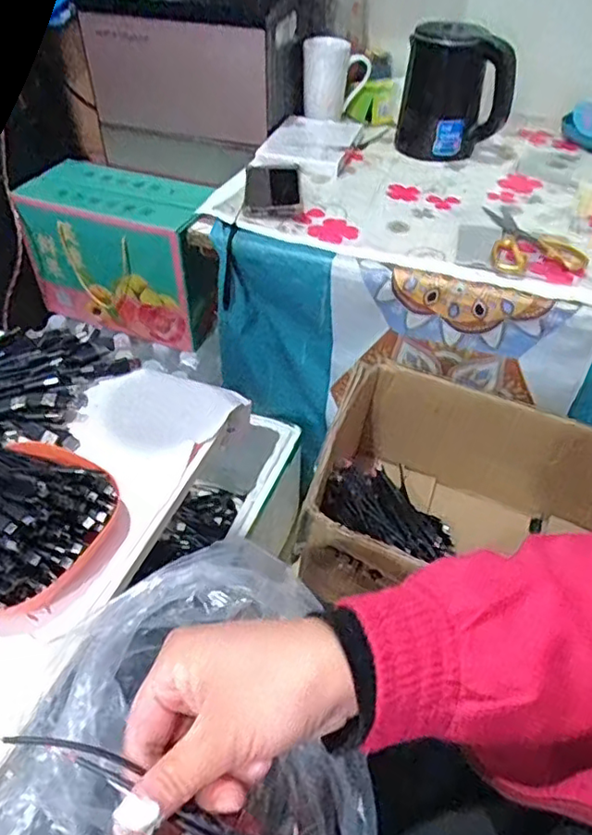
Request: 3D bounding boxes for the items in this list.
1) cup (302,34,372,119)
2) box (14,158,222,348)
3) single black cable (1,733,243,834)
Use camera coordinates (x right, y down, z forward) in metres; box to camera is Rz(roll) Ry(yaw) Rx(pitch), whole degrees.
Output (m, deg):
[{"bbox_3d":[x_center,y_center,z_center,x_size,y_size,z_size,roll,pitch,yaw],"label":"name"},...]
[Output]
[{"bbox_3d":[0.068,-0.573,1.042,0.114,0.108,0.083,-3,45,-4],"label":"cup"},{"bbox_3d":[-0.289,-0.288,1.101,0.340,0.241,0.154,17,47,15],"label":"box"},{"bbox_3d":[-0.061,0.172,0.277,0.148,0.005,0.016,25,48,5],"label":"single black cable"}]

